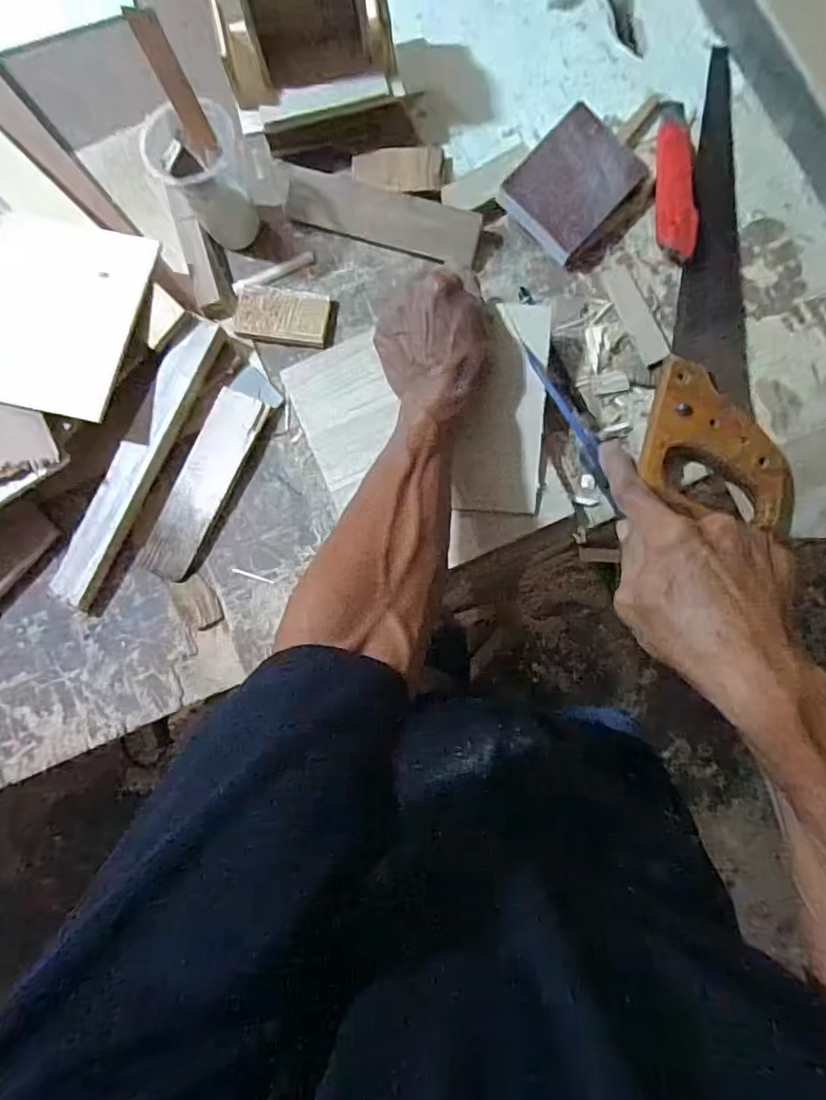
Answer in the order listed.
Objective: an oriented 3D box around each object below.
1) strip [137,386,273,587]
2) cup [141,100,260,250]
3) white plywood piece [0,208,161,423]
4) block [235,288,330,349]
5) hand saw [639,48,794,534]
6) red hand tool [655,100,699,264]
[{"bbox_3d":[-0.176,-0.055,0.475,0.047,0.014,0.165,25,87,7],"label":"strip"},{"bbox_3d":[-0.161,-0.297,0.456,0.067,0.107,0.061,0,84,5],"label":"cup"},{"bbox_3d":[-0.292,-0.193,0.458,0.143,0.011,0.164,11,79,4],"label":"white plywood piece"},{"bbox_3d":[-0.112,-0.202,0.490,0.081,0.013,0.046,9,85,6],"label":"block"},{"bbox_3d":[0.248,-0.222,0.456,0.109,0.029,0.395,4,84,5],"label":"hand saw"},{"bbox_3d":[0.218,-0.312,0.469,0.030,0.024,0.156,4,84,5],"label":"red hand tool"}]

